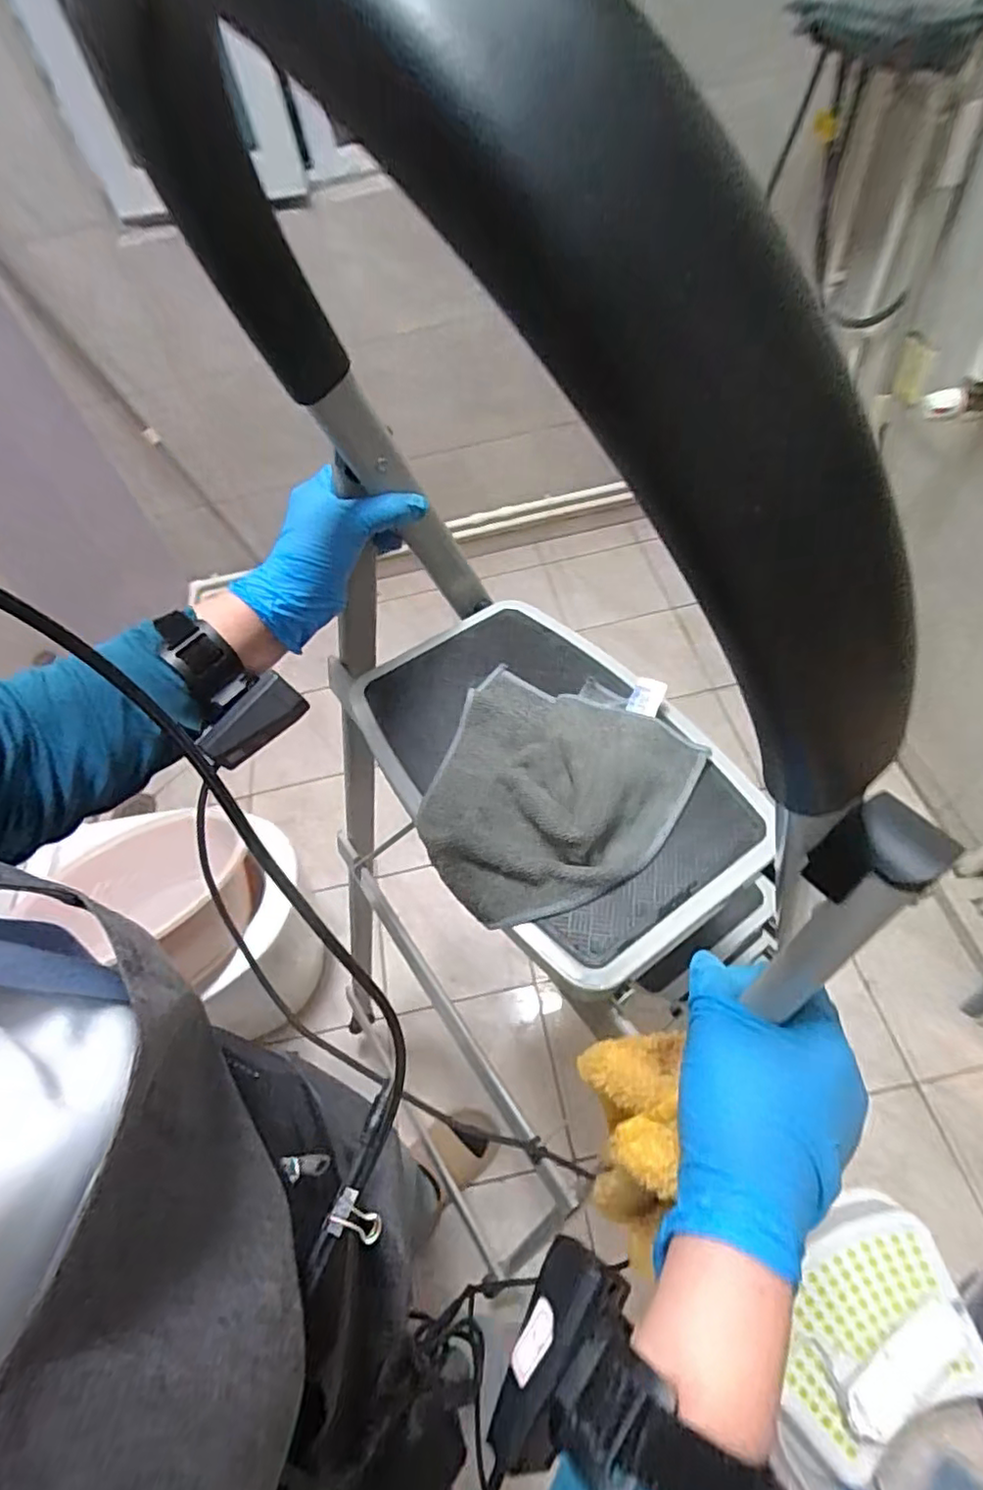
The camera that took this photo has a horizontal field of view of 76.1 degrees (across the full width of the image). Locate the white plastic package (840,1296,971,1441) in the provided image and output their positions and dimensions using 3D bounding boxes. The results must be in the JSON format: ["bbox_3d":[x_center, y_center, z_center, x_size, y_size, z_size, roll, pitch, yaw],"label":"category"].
[{"bbox_3d":[0.514,0.771,0.780,0.192,0.031,0.054,-18,55,-23],"label":"white plastic package"}]

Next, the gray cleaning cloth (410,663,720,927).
[{"bbox_3d":[0.042,0.024,0.401,0.159,0.041,0.179,15,58,15],"label":"gray cleaning cloth"}]

